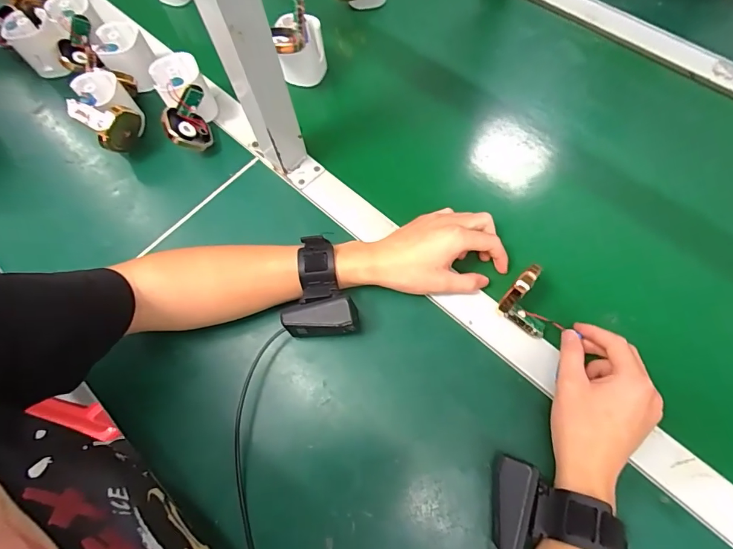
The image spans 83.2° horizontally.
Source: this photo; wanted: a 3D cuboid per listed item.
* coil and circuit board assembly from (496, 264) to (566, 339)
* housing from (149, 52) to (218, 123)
[{"bbox_3d":[0.160,0.026,0.384,0.055,0.047,0.050,36,73,16],"label":"coil and circuit board assembly"},{"bbox_3d":[-0.219,-0.221,0.503,0.056,0.069,0.057,-20,67,-6],"label":"housing"}]

